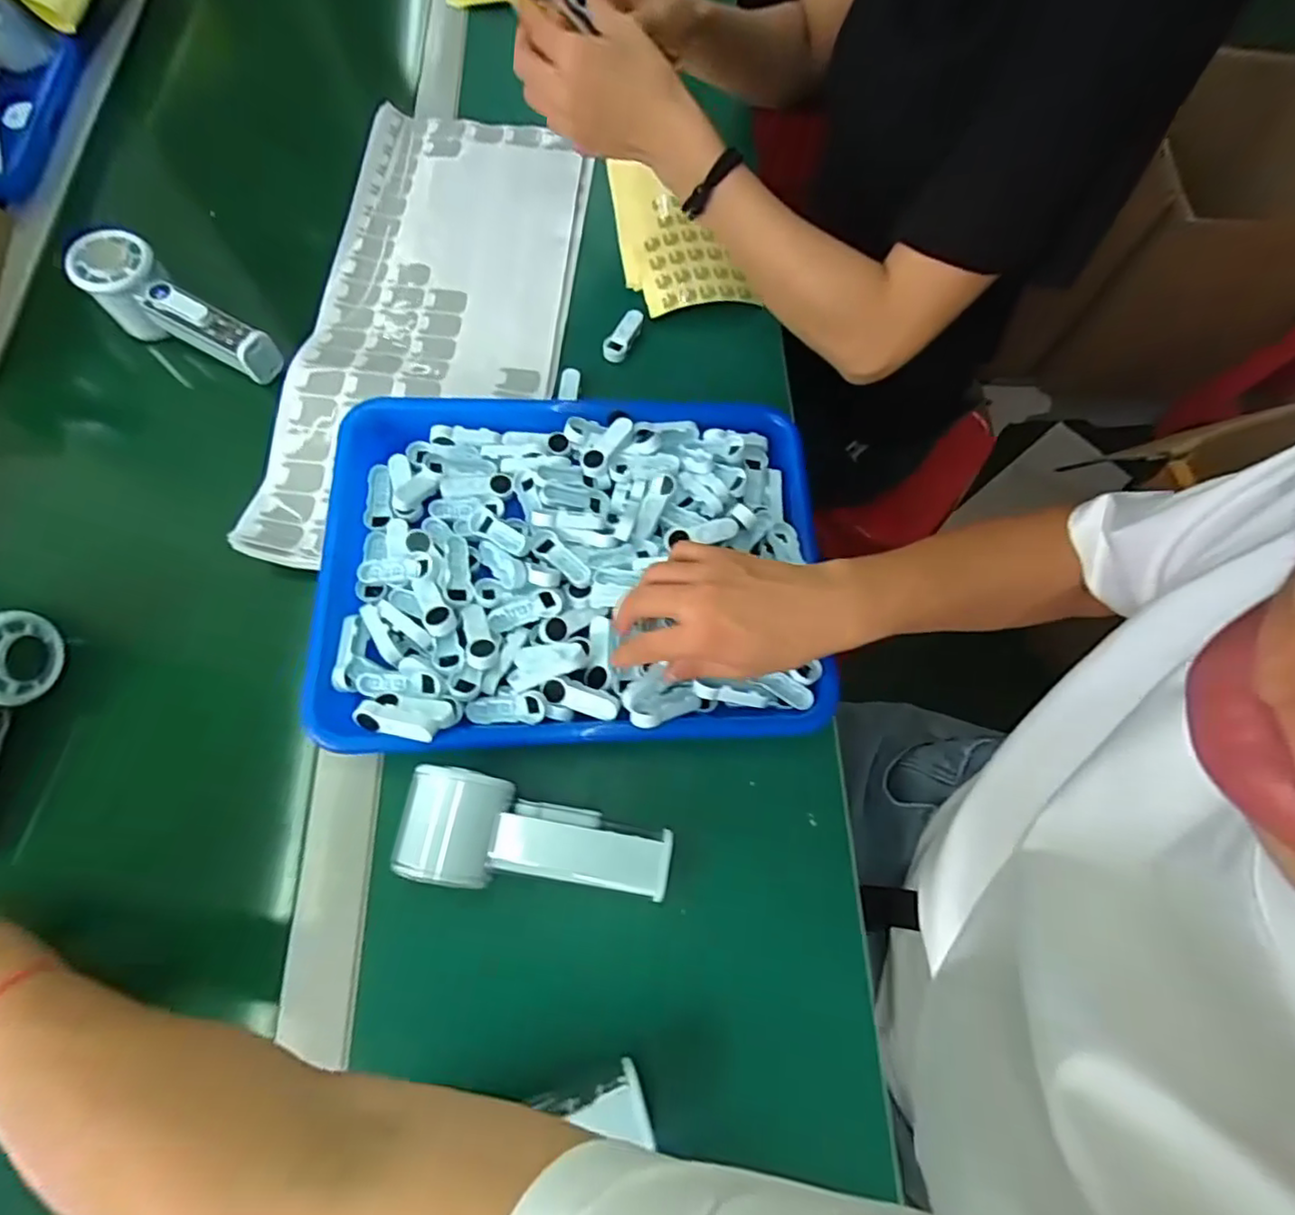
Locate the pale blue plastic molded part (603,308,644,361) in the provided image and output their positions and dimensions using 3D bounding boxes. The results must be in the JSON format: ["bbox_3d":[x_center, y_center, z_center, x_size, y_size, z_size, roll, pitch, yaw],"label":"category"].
[{"bbox_3d":[-0.021,-0.227,0.516,0.020,0.016,0.046,23,71,7],"label":"pale blue plastic molded part"}]

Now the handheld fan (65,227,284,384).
[{"bbox_3d":[-0.362,-0.229,0.484,0.151,0.052,0.051,29,71,-7],"label":"handheld fan"}]

